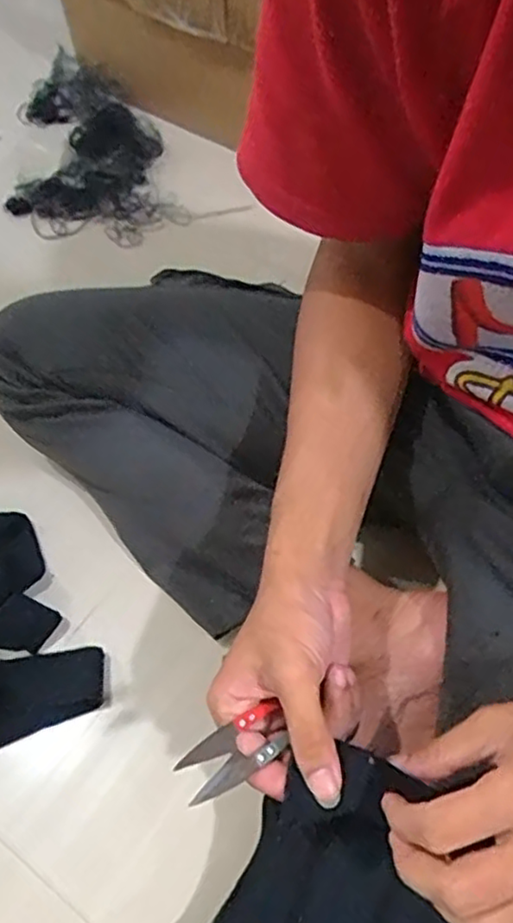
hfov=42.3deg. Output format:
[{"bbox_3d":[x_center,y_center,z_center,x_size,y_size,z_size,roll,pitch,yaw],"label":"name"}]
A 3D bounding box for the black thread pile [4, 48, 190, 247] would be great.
[{"bbox_3d":[-0.238,-0.424,0.868,0.202,0.069,0.375,-17,60,-9],"label":"black thread pile"}]

